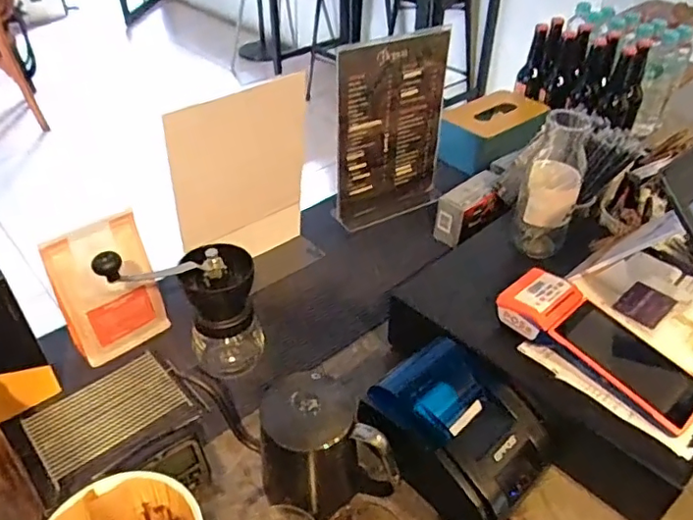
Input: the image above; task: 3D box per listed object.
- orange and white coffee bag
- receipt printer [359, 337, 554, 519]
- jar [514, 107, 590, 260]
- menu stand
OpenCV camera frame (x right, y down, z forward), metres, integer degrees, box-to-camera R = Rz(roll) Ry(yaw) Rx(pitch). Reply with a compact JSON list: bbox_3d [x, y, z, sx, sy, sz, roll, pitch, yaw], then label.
[{"bbox_3d":[-0.304,0.039,0.717,0.117,0.178,0.049,-29,48,-32],"label":"orange and white coffee bag"},{"bbox_3d":[0.123,0.183,0.611,0.176,0.107,0.137,32,48,32],"label":"receipt printer"},{"bbox_3d":[0.267,-0.096,0.726,0.072,0.188,0.068,13,41,14],"label":"jar"},{"bbox_3d":[0.081,-0.207,0.905,0.217,0.310,0.039,-17,41,-25],"label":"menu stand"}]

